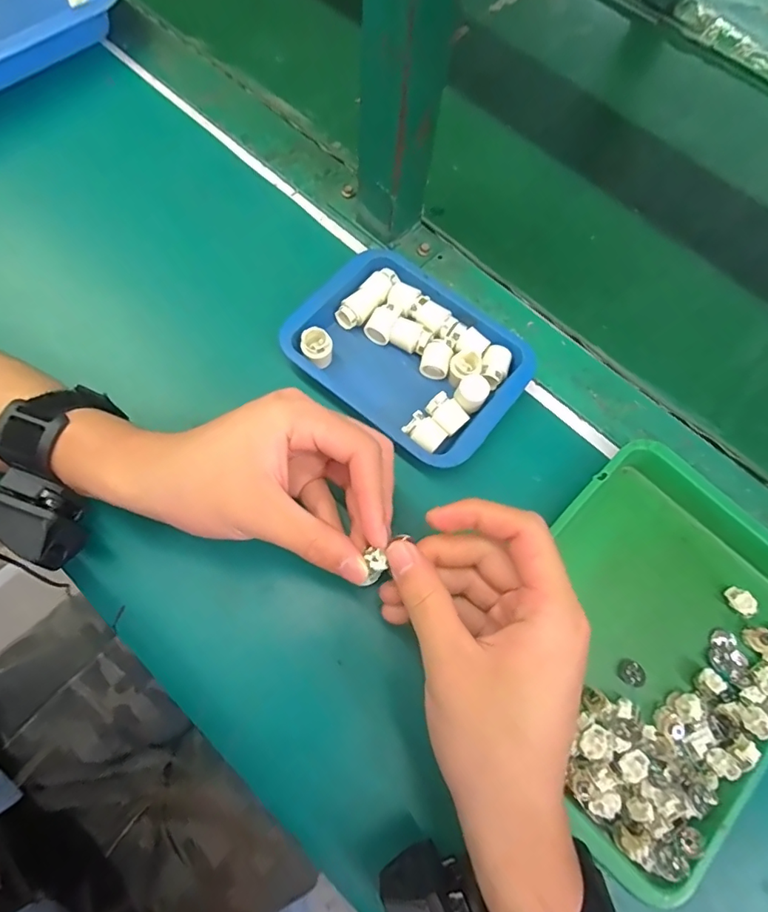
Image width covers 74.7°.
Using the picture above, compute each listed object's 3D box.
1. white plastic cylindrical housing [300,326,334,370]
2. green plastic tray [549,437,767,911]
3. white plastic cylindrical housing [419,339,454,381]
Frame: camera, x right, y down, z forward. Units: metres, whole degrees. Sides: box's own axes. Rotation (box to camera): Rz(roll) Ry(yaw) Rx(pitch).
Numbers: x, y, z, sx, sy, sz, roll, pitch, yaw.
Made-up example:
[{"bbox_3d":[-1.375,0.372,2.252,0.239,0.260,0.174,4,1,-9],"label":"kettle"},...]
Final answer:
[{"bbox_3d":[-0.047,-0.075,0.354,0.021,0.023,0.021,1,69,-3],"label":"white plastic cylindrical housing"},{"bbox_3d":[0.156,0.109,0.300,0.204,0.027,0.160,-43,77,-16],"label":"green plastic tray"},{"bbox_3d":[0.038,-0.068,0.359,0.020,0.016,0.023,18,70,4],"label":"white plastic cylindrical housing"}]

